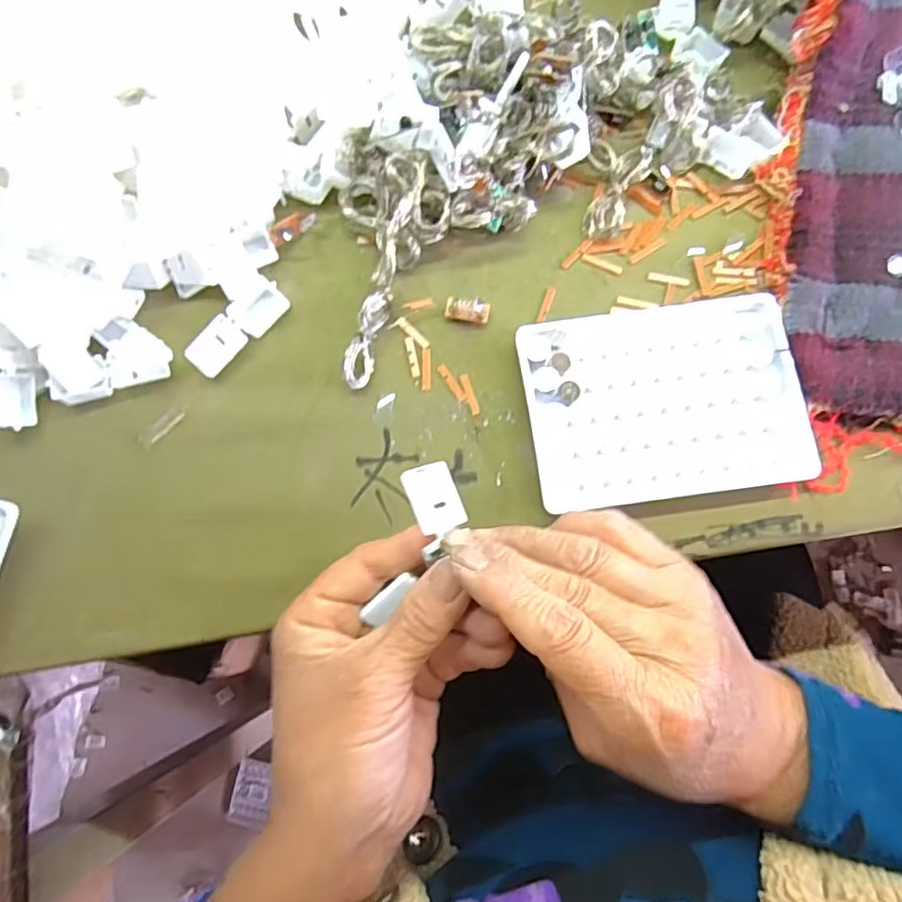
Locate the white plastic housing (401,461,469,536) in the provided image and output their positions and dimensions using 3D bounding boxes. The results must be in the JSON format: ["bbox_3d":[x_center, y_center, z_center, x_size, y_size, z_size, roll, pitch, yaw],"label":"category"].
[{"bbox_3d":[-0.006,0.019,0.248,0.021,0.007,0.028,-17,78,-27],"label":"white plastic housing"}]

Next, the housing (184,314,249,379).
[{"bbox_3d":[-0.118,-0.053,0.309,0.019,0.008,0.029,39,81,8],"label":"housing"}]

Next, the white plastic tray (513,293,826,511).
[{"bbox_3d":[0.103,-0.026,0.298,0.129,0.010,0.096,-8,78,-1],"label":"white plastic tray"}]

